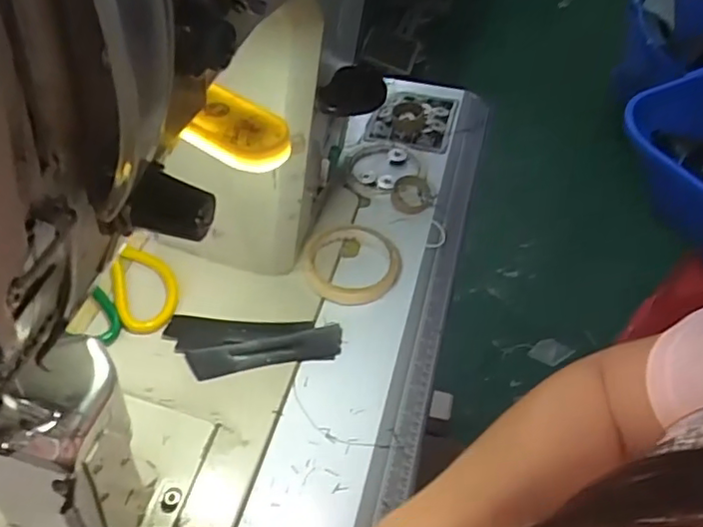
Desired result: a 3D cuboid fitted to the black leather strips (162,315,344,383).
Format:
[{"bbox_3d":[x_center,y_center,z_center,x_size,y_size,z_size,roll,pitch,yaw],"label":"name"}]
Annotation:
[{"bbox_3d":[-0.080,0.063,0.522,0.139,0.020,0.052,-6,50,-11],"label":"black leather strips"}]

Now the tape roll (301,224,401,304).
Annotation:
[{"bbox_3d":[0.001,-0.002,0.585,0.090,0.021,0.088,3,49,-3],"label":"tape roll"}]

